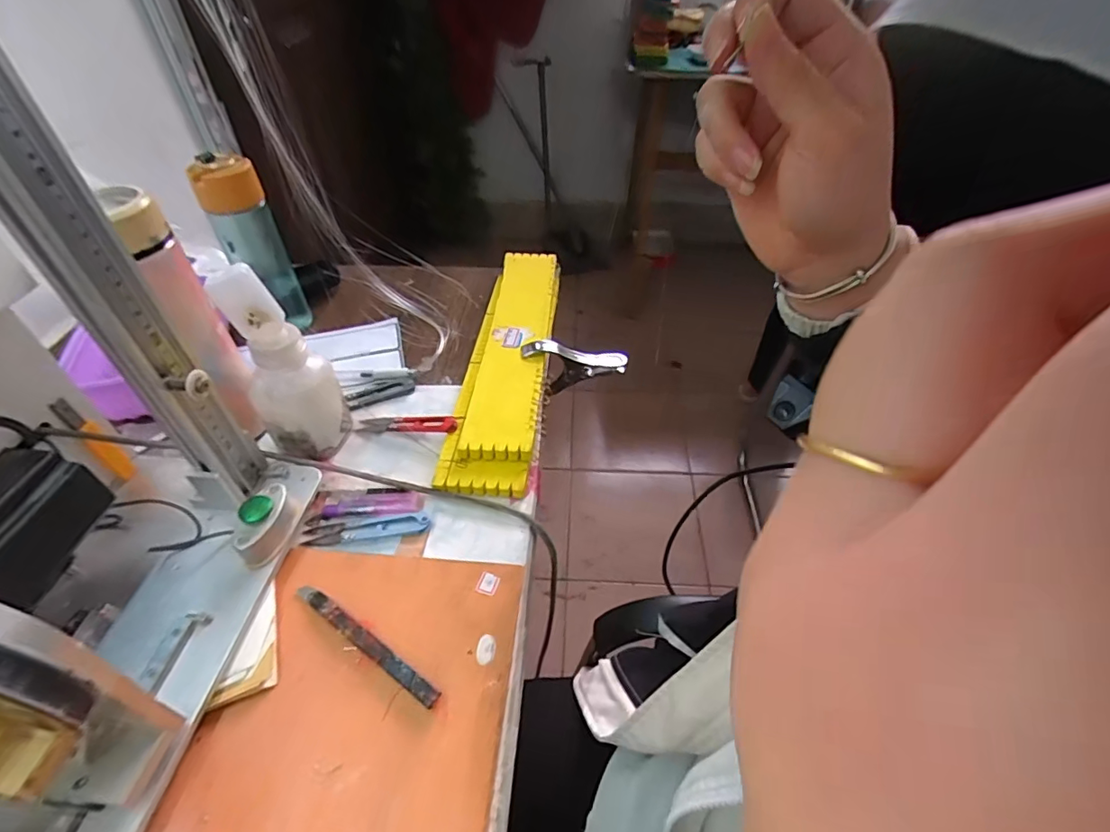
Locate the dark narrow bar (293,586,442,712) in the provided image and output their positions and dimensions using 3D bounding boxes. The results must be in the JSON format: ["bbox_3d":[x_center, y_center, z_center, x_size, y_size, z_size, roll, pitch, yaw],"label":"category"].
[{"bbox_3d":[-0.130,0.153,0.359,0.135,0.010,0.012,26,50,24],"label":"dark narrow bar"}]

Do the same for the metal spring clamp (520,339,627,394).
[{"bbox_3d":[0.022,-0.054,0.578,0.114,0.066,0.018,-3,44,-3],"label":"metal spring clamp"}]

